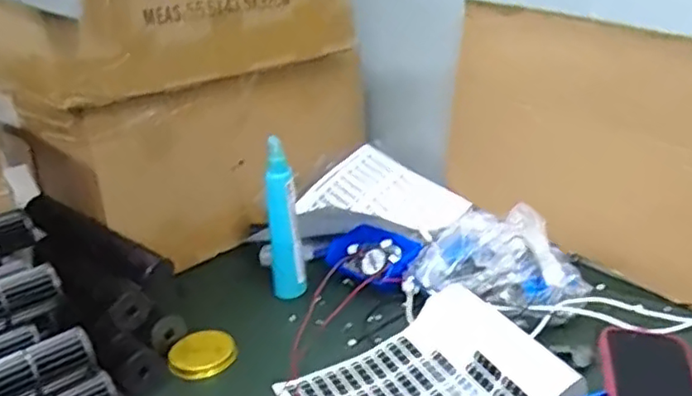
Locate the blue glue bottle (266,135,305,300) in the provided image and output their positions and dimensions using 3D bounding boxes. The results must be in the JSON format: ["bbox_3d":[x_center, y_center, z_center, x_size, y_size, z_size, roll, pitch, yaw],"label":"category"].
[{"bbox_3d":[-0.080,0.027,0.796,0.039,0.203,0.035,-7,23,-7],"label":"blue glue bottle"}]

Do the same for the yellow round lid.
[{"bbox_3d":[-0.161,0.173,0.714,0.074,0.015,0.068,-3,23,1],"label":"yellow round lid"}]

